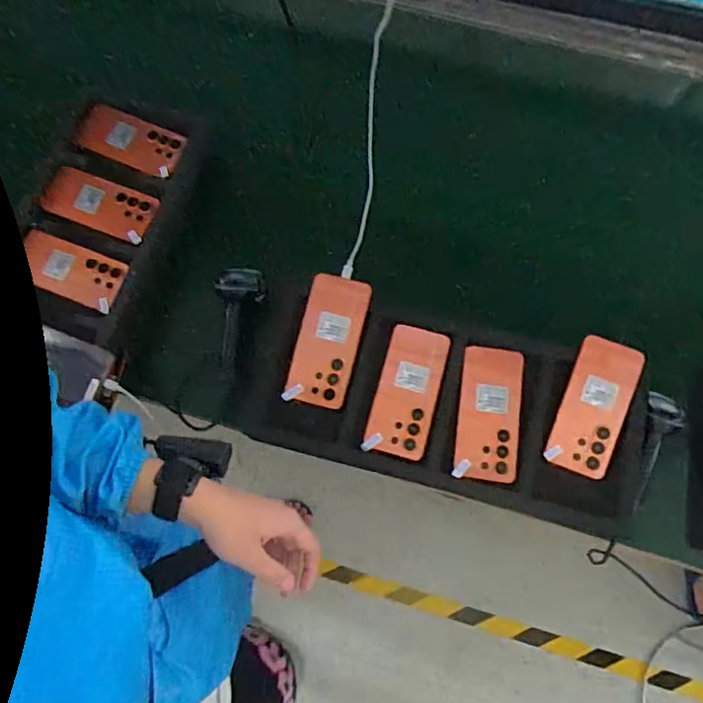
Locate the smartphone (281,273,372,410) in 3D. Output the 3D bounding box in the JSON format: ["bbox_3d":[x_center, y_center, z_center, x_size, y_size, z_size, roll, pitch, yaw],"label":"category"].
[{"bbox_3d":[-0.032,-0.014,0.743,0.082,0.006,0.175,13,82,4],"label":"smartphone"}]

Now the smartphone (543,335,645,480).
[{"bbox_3d":[0.312,0.072,0.712,0.079,0.011,0.172,20,89,6],"label":"smartphone"}]

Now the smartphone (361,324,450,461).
[{"bbox_3d":[0.075,0.052,0.737,0.080,0.005,0.177,14,75,5],"label":"smartphone"}]

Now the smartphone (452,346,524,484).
[{"bbox_3d":[0.181,0.081,0.723,0.082,0.012,0.173,7,74,3],"label":"smartphone"}]

